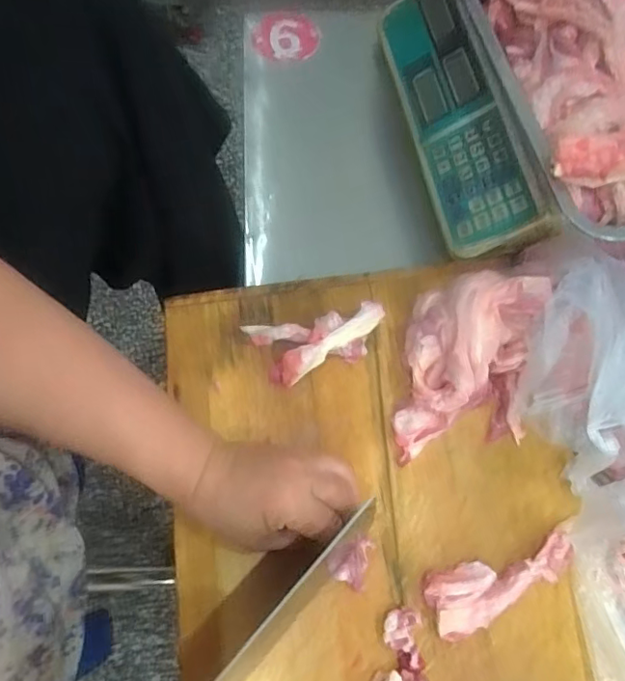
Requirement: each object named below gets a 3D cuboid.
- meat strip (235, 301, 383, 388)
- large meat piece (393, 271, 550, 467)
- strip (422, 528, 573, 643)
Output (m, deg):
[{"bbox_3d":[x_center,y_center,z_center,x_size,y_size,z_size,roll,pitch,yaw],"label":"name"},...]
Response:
[{"bbox_3d":[0.004,0.004,0.465,0.114,0.030,0.054,-9,71,-4],"label":"meat strip"},{"bbox_3d":[0.127,0.022,0.443,0.100,0.058,0.148,10,70,3],"label":"large meat piece"},{"bbox_3d":[0.141,0.182,0.409,0.113,0.022,0.046,-18,71,-7],"label":"strip"}]

